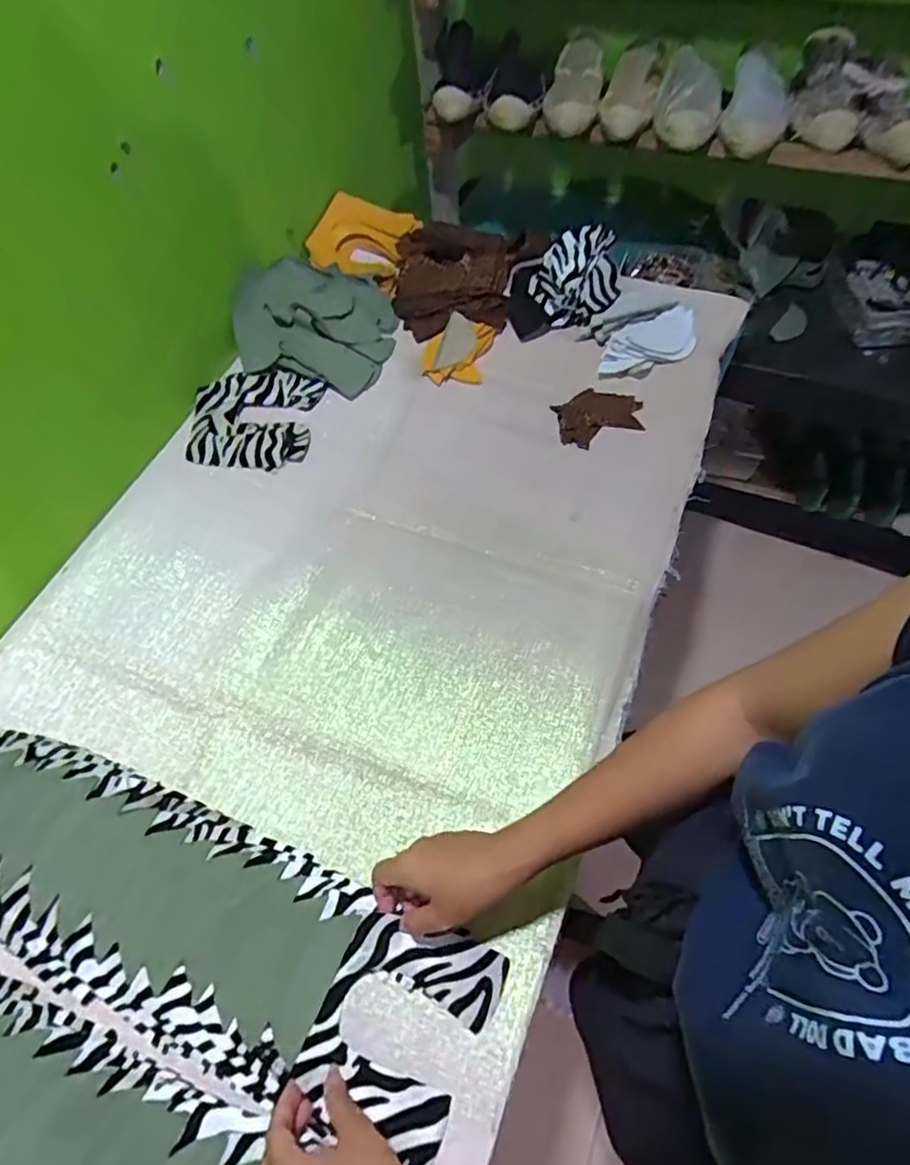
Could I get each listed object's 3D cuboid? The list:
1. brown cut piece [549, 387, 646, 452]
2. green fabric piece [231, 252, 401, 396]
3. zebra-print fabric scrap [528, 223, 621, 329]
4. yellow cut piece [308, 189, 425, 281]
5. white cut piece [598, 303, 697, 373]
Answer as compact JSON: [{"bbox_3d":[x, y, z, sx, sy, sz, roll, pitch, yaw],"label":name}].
[{"bbox_3d":[0.178,-0.205,0.780,0.113,0.016,0.080,-21,59,-10],"label":"brown cut piece"},{"bbox_3d":[-0.181,-0.352,0.833,0.189,0.084,0.182,13,59,10],"label":"green fabric piece"},{"bbox_3d":[0.165,-0.424,0.859,0.119,0.069,0.126,-15,61,-8],"label":"zebra-print fabric scrap"},{"bbox_3d":[-0.137,-0.511,0.935,0.137,0.024,0.135,22,84,4],"label":"yellow cut piece"},{"bbox_3d":[0.254,-0.314,0.821,0.158,0.025,0.068,-23,60,-11],"label":"white cut piece"}]

